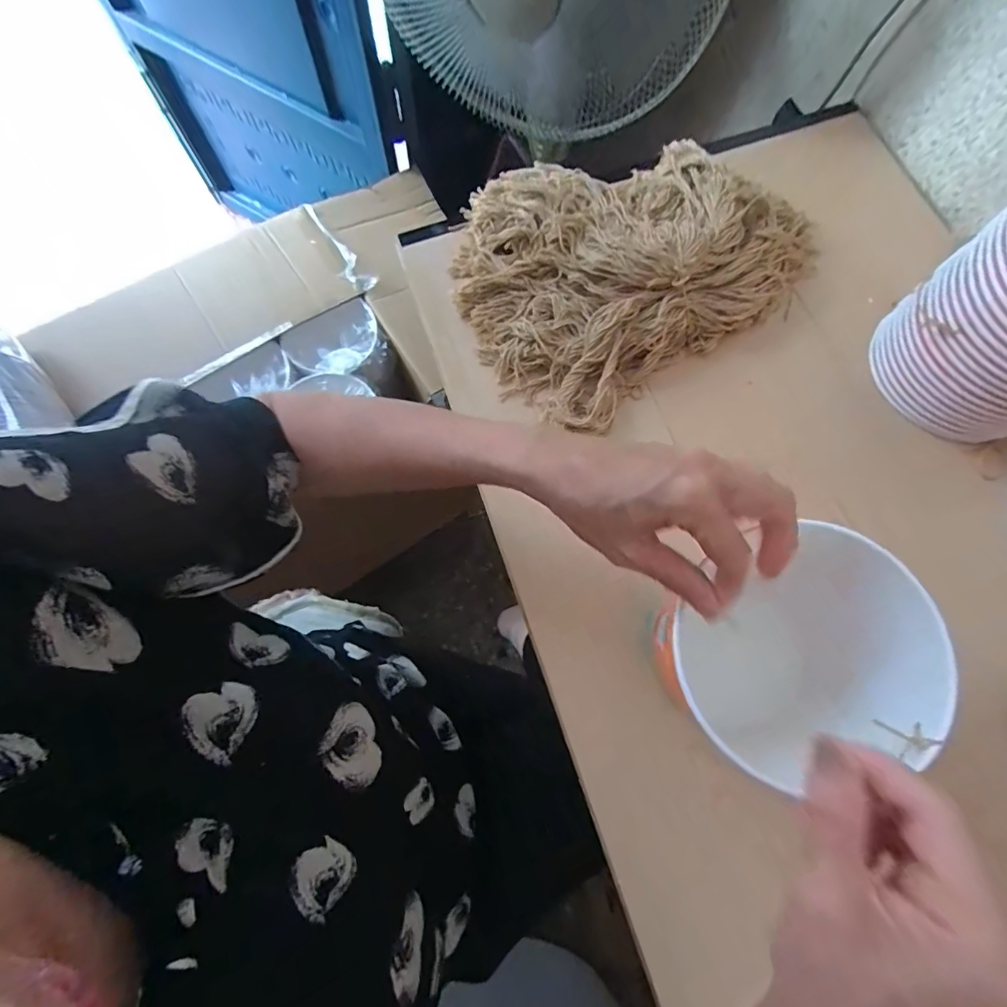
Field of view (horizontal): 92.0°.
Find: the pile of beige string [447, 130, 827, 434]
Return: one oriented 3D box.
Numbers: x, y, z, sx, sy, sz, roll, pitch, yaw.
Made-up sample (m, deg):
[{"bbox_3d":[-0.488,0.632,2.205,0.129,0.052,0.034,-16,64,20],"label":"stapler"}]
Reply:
[{"bbox_3d":[0.119,-0.272,0.506,0.365,0.074,0.296,-35,77,-11],"label":"pile of beige string"}]

